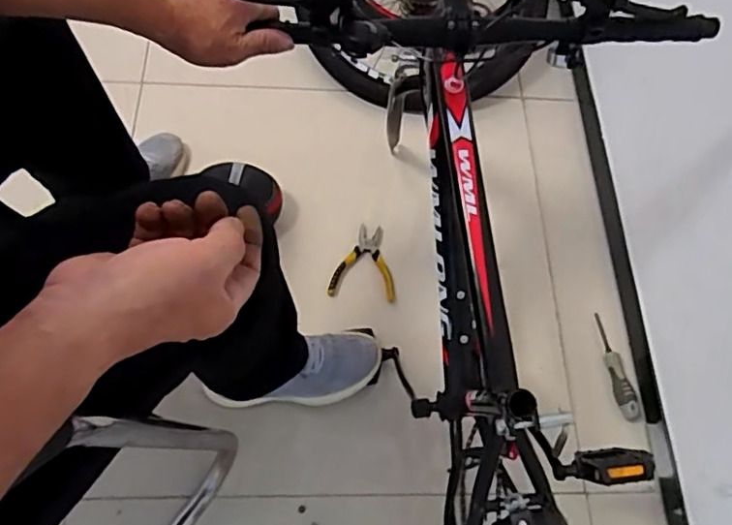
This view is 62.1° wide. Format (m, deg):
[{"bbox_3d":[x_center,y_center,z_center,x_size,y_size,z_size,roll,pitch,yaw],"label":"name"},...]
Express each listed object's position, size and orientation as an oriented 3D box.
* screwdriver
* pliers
[{"bbox_3d":[0.428,0.178,1.048,0.036,0.027,0.188,-10,66,-7],"label":"screwdriver"},{"bbox_3d":[-0.002,0.000,1.114,0.119,0.023,0.145,6,65,0],"label":"pliers"}]

